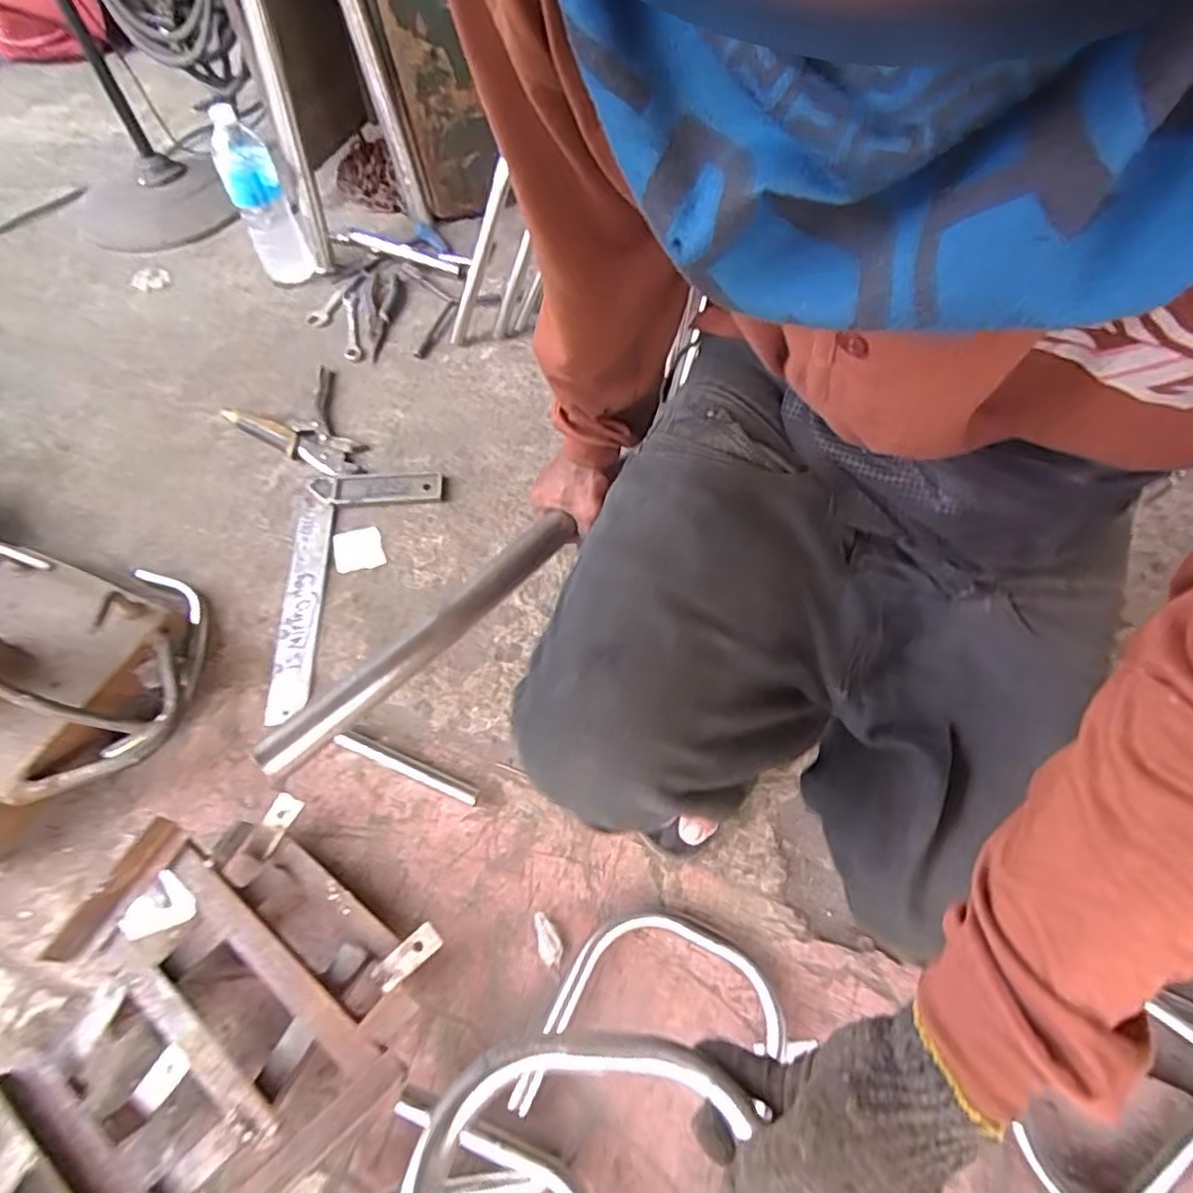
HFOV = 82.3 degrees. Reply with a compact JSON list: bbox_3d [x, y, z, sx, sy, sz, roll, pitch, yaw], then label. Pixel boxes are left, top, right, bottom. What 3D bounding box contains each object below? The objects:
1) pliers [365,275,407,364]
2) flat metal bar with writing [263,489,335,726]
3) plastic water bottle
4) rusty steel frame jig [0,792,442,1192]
[{"bbox_3d":[-0.346,-0.459,1.114,0.063,0.012,0.195,-8,60,-1],"label":"pliers"},{"bbox_3d":[-0.375,0.004,0.862,0.049,0.010,0.316,0,62,-6],"label":"flat metal bar with writing"},{"bbox_3d":[-0.529,-0.621,1.080,0.080,0.249,0.063,-33,64,-15],"label":"plastic water bottle"},{"bbox_3d":[-0.387,0.427,0.562,0.309,0.083,0.480,34,67,20],"label":"rusty steel frame jig"}]

